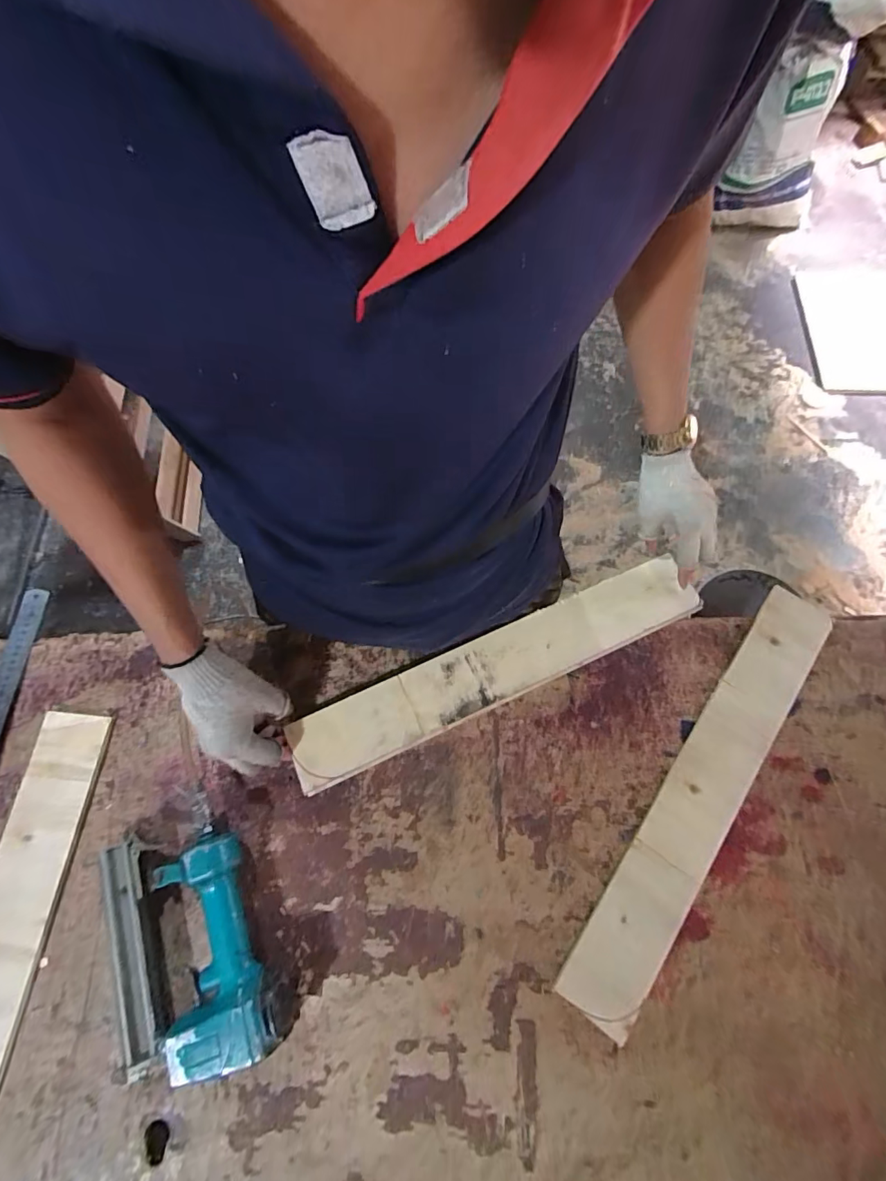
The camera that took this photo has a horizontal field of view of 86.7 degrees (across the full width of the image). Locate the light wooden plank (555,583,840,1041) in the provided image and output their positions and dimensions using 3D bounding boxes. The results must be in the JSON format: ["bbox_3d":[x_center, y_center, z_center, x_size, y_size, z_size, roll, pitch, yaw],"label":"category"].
[{"bbox_3d":[0.299,0.225,0.535,0.076,0.023,0.527,34,76,11],"label":"light wooden plank"}]

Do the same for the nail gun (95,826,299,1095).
[{"bbox_3d":[-0.258,0.361,0.485,0.174,0.060,0.208,-14,72,-3],"label":"nail gun"}]

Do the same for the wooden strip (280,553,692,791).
[{"bbox_3d":[0.065,0.093,0.574,0.516,0.013,0.085,-24,73,-7],"label":"wooden strip"}]

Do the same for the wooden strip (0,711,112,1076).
[{"bbox_3d":[-0.477,0.409,0.489,0.082,0.016,0.539,6,72,3],"label":"wooden strip"}]

